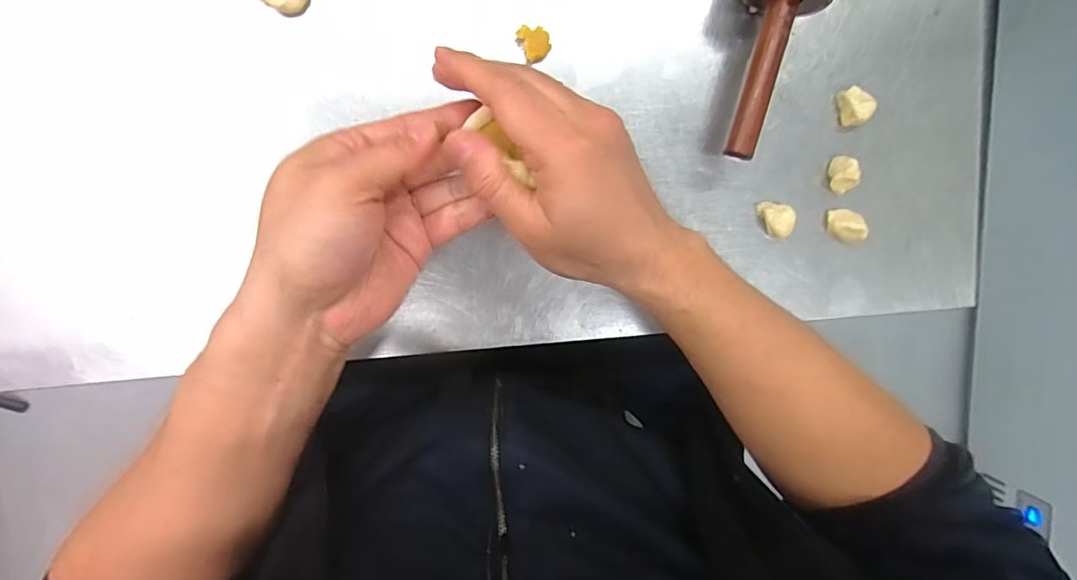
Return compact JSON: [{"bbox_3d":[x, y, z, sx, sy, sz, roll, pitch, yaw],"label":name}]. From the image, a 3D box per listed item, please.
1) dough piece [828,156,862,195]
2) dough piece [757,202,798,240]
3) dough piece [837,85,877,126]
[{"bbox_3d":[0.231,-0.087,0.394,0.018,0.017,0.026,-36,97,-1],"label":"dough piece"},{"bbox_3d":[0.181,-0.055,0.397,0.021,0.015,0.029,-25,97,-3],"label":"dough piece"},{"bbox_3d":[0.239,-0.138,0.391,0.021,0.014,0.028,-12,96,-4],"label":"dough piece"}]

